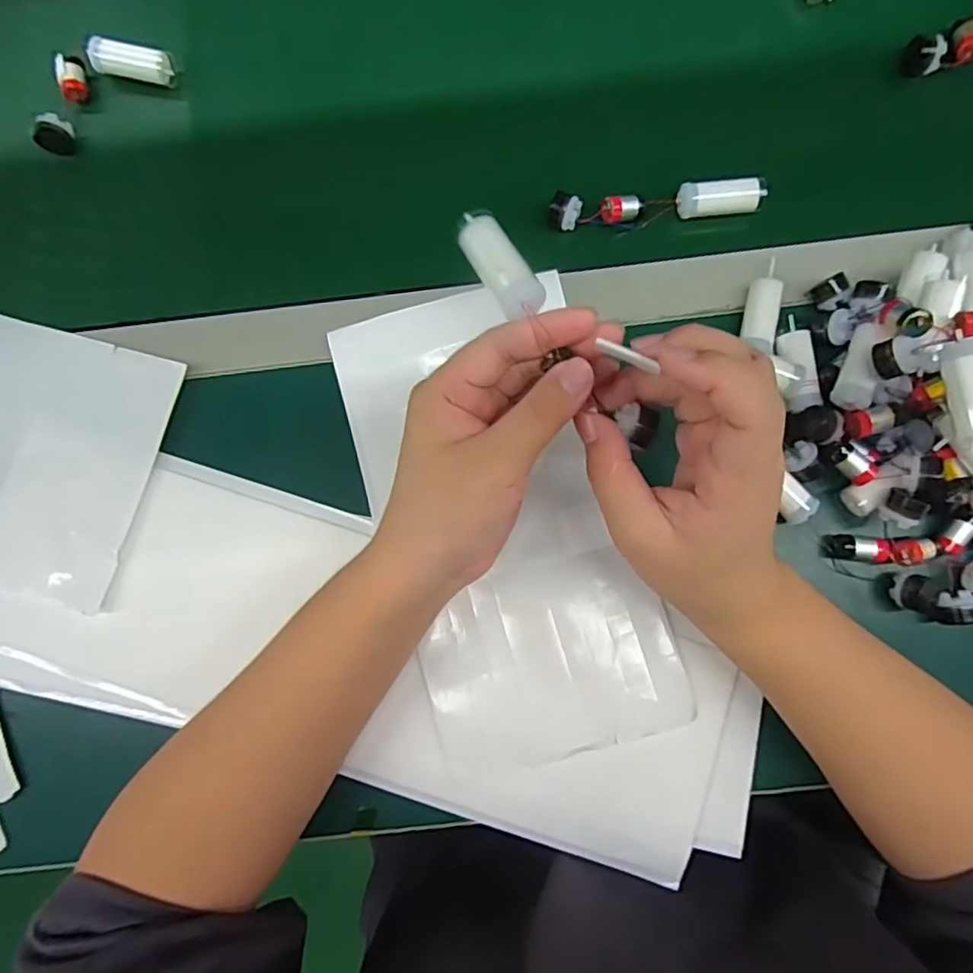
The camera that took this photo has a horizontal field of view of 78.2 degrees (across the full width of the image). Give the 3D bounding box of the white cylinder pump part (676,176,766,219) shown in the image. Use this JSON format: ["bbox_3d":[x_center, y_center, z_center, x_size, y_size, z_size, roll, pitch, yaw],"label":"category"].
[{"bbox_3d":[0.152,-0.187,0.388,0.051,0.014,0.019,-6,84,3],"label":"white cylinder pump part"}]

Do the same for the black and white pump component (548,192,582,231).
[{"bbox_3d":[0.051,-0.180,0.392,0.020,0.012,0.019,17,86,5],"label":"black and white pump component"}]

